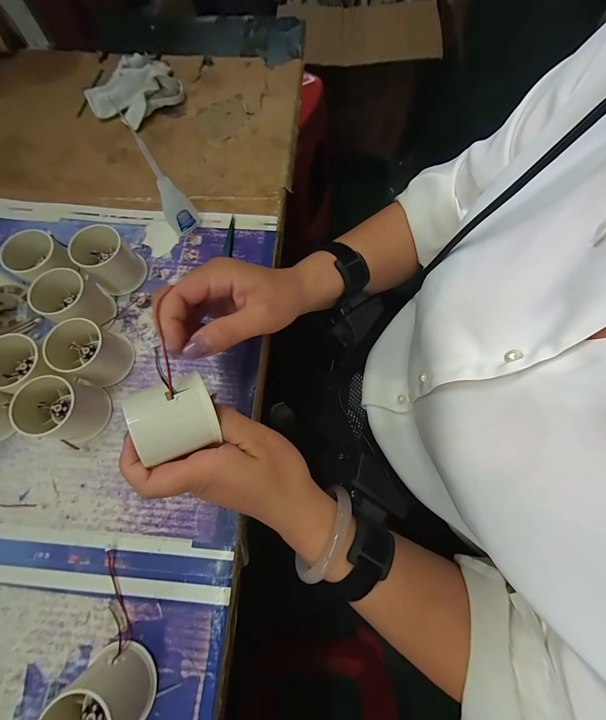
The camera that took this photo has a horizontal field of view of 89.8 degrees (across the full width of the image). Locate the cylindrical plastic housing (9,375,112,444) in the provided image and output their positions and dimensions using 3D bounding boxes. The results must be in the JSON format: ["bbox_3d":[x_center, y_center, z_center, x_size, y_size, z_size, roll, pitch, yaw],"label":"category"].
[{"bbox_3d":[-0.221,0.043,0.275,0.062,0.050,0.053,10,72,2],"label":"cylindrical plastic housing"}]

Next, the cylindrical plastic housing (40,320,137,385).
[{"bbox_3d":[-0.208,-0.010,0.293,0.069,0.048,0.058,17,72,5],"label":"cylindrical plastic housing"}]

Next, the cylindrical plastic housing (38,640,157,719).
[{"bbox_3d":[-0.143,0.244,0.210,0.055,0.046,0.061,43,76,12],"label":"cylindrical plastic housing"}]

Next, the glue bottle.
[{"bbox_3d":[-0.139,-0.181,0.310,0.033,0.123,0.027,-24,74,-9],"label":"glue bottle"}]

